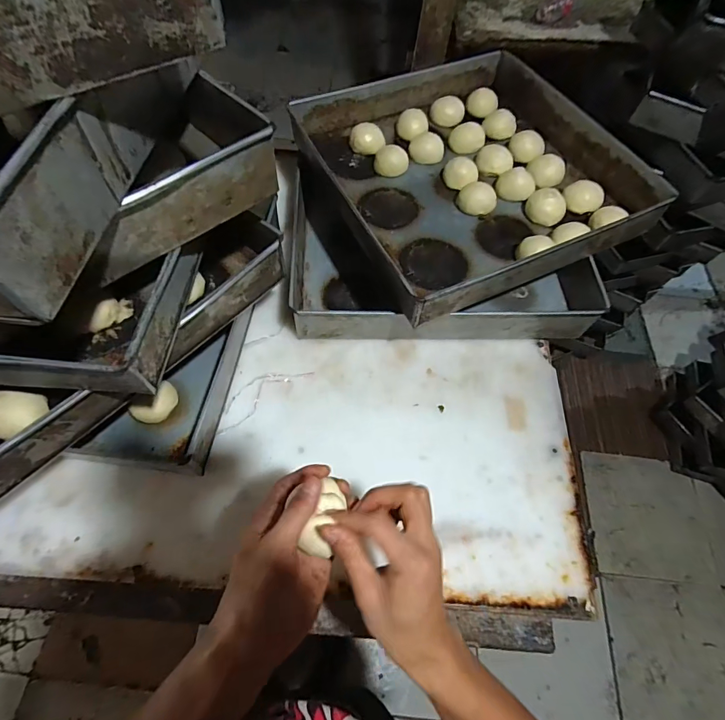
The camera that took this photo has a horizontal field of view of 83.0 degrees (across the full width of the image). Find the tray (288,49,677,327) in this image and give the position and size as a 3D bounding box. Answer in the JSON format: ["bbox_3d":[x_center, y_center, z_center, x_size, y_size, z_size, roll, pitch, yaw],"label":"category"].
[{"bbox_3d":[0.151,-0.285,0.609,0.408,0.072,0.409,-23,63,-15],"label":"tray"}]

